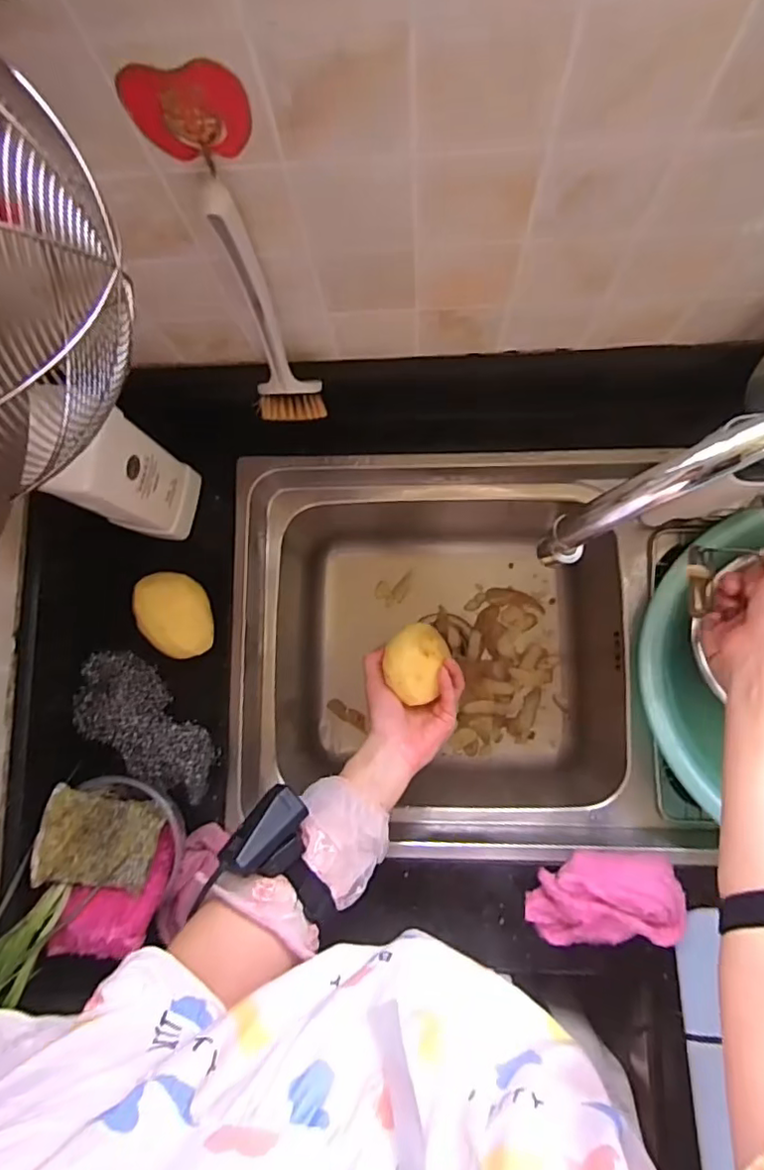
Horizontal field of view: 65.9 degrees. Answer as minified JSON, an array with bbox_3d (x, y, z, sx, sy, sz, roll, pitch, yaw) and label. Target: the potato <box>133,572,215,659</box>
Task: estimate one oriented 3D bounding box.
[{"bbox_3d":[-0.210,0.032,0.608,0.065,0.051,0.084,-19,82,2],"label":"potato"}]

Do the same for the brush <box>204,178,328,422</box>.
[{"bbox_3d":[-0.094,-0.186,0.440,0.055,0.217,0.056,-30,82,0],"label":"brush"}]

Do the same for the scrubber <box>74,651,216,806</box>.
[{"bbox_3d":[-0.241,0.140,0.600,0.175,0.053,0.082,35,87,7],"label":"scrubber"}]

